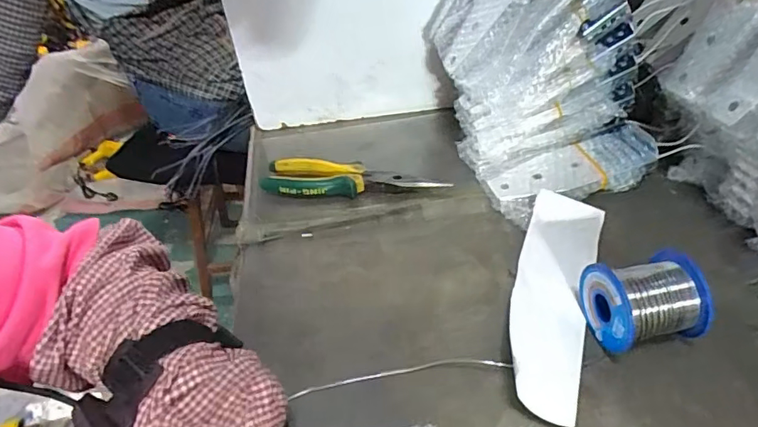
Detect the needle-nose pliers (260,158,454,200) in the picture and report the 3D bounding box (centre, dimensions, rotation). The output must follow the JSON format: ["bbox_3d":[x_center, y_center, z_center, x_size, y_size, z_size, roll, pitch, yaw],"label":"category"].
[{"bbox_3d":[-0.030,-0.036,0.533,0.195,0.021,0.050,2,42,10],"label":"needle-nose pliers"}]

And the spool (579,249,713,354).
[{"bbox_3d":[0.192,0.066,0.359,0.075,0.055,0.058,-11,42,-5],"label":"spool"}]

